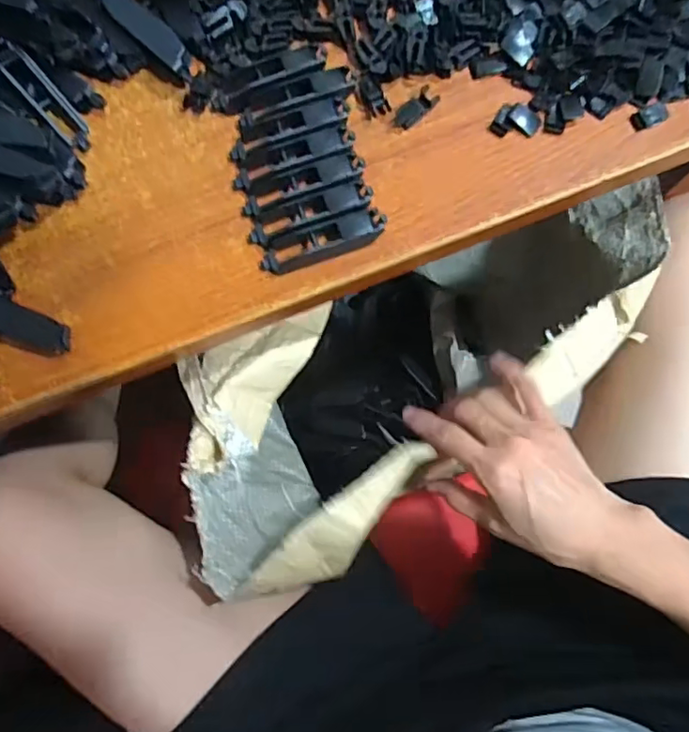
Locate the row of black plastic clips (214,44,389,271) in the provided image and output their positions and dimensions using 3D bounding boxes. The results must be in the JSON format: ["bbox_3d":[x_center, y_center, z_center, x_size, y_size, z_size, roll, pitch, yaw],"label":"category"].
[{"bbox_3d":[-0.029,-0.127,0.348,0.079,0.018,0.129,-16,81,1],"label":"row of black plastic clips"}]

